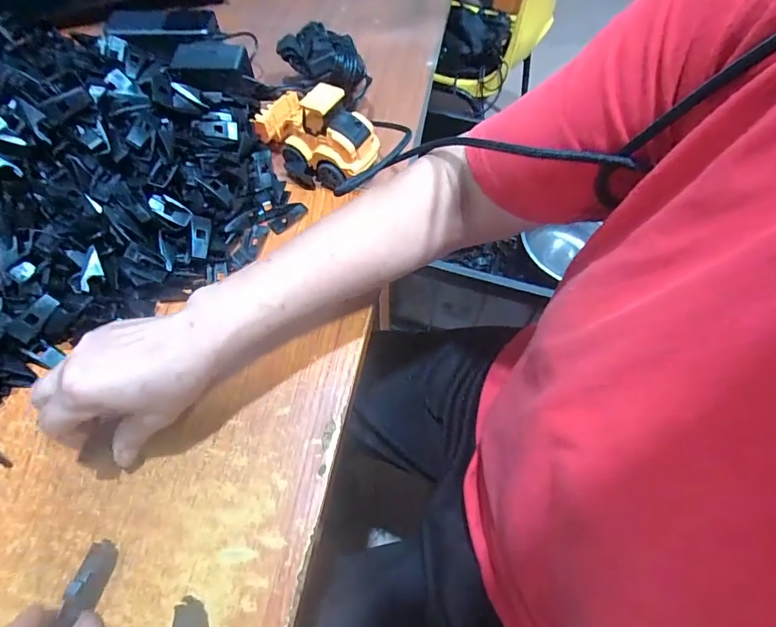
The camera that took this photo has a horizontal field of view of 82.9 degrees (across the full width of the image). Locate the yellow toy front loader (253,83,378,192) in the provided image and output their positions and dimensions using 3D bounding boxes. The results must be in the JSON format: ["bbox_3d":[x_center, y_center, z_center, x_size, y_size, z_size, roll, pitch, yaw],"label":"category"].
[{"bbox_3d":[-0.084,-0.195,0.460,0.150,0.080,0.078,38,68,20],"label":"yellow toy front loader"}]

